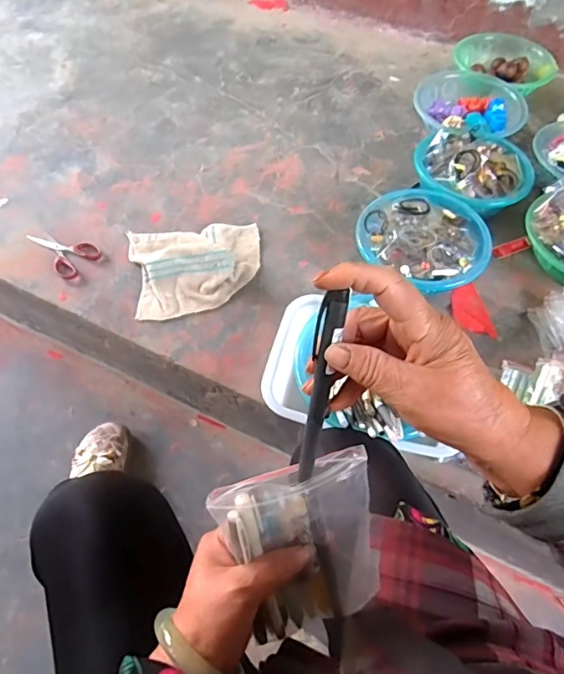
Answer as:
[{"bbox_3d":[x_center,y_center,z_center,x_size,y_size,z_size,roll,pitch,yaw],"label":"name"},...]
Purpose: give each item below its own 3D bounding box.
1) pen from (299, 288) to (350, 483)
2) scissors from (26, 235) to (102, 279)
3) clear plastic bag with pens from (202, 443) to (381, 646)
[{"bbox_3d":[0.023,0.035,0.299,0.016,0.134,0.007,8,25,3],"label":"pen"},{"bbox_3d":[-0.402,-0.167,0.890,0.084,0.007,0.140,-39,66,-23],"label":"scissors"},{"bbox_3d":[0.020,0.162,0.358,0.107,0.158,0.015,-17,26,-8],"label":"clear plastic bag with pens"}]

